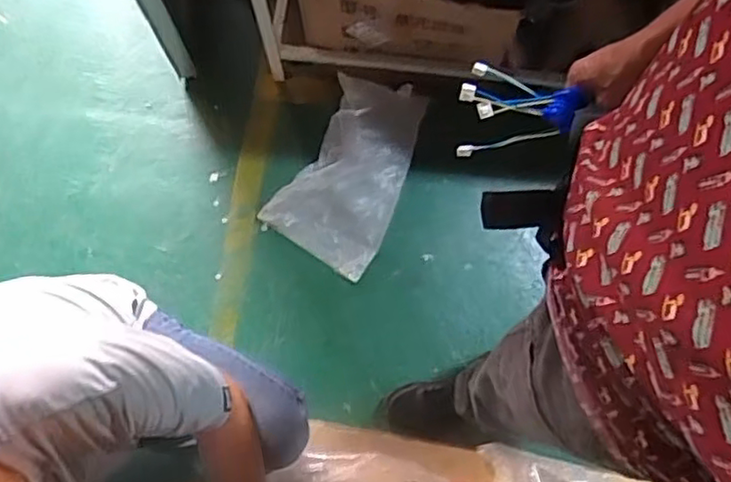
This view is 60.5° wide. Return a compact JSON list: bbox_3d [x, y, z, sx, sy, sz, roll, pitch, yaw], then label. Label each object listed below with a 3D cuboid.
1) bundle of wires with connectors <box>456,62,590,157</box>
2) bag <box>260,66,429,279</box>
[{"bbox_3d":[0.166,-0.158,0.701,0.124,0.074,0.093,-5,75,-2],"label":"bundle of wires with connectors"},{"bbox_3d":[-0.027,-0.186,1.503,0.280,0.129,0.470,27,76,6],"label":"bag"}]

